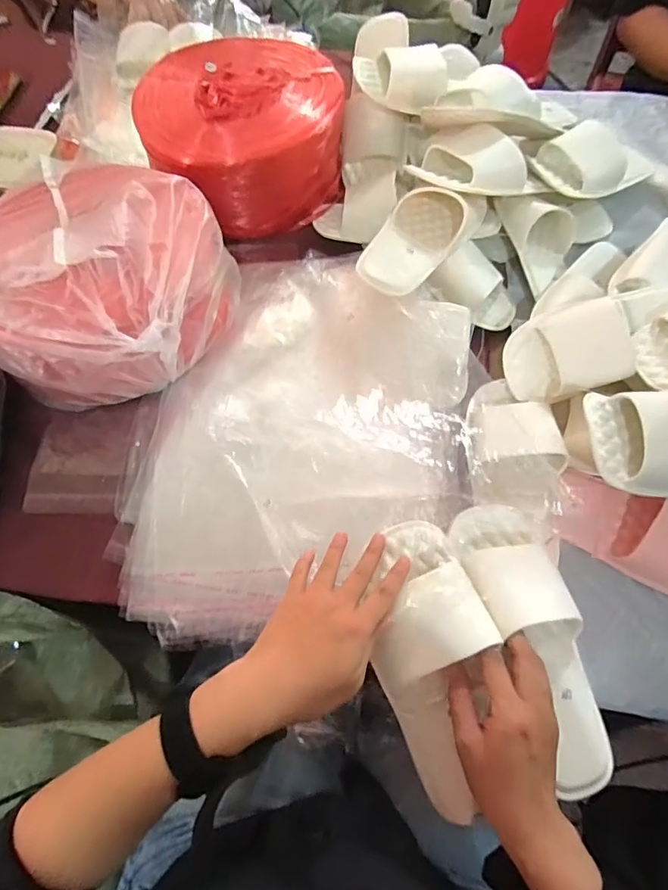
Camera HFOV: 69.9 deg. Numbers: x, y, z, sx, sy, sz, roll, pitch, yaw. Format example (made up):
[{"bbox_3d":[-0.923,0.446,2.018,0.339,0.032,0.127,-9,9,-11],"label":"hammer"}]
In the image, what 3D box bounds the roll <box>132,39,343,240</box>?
[{"bbox_3d":[-0.123,-0.431,0.675,0.271,0.136,0.226,-24,68,-11],"label":"roll"}]

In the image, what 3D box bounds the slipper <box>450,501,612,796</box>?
[{"bbox_3d":[0.183,0.162,0.415,0.094,0.073,0.233,-19,74,-7],"label":"slipper"}]

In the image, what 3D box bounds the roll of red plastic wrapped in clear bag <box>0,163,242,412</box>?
[{"bbox_3d":[-0.264,-0.194,0.518,0.276,0.178,0.266,0,65,0],"label":"roll of red plastic wrapped in clear bag"}]

